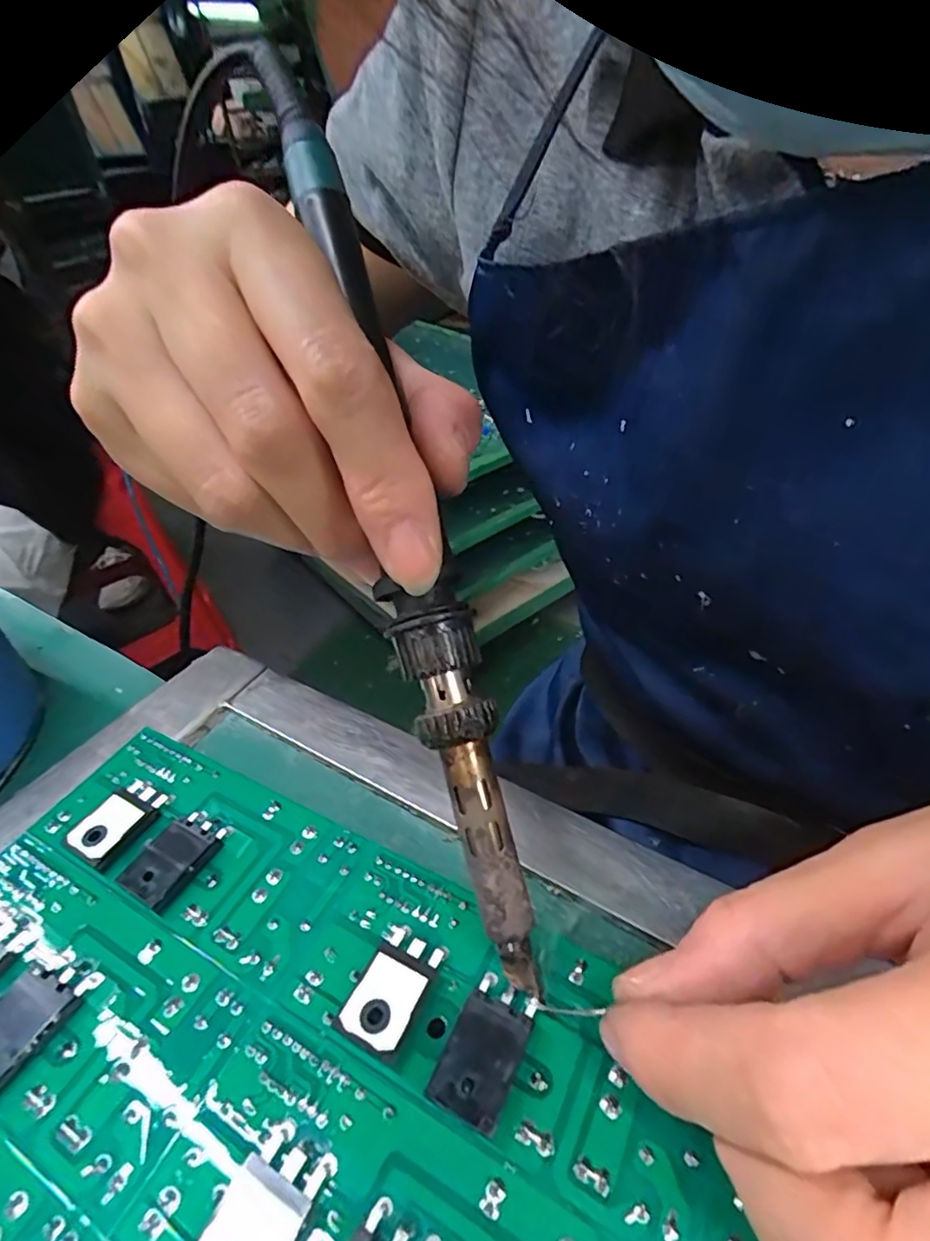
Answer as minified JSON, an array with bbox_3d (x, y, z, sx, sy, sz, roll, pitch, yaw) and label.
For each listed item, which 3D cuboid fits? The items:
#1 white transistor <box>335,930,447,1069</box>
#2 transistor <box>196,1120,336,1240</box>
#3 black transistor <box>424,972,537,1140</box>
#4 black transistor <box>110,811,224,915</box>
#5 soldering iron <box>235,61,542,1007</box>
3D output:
[{"bbox_3d":[-0.016,0.085,0.140,0.015,0.006,0.025,15,45,22],"label":"white transistor"},{"bbox_3d":[-0.038,0.110,0.112,0.015,0.006,0.026,17,46,24],"label":"transistor"},{"bbox_3d":[0.004,0.091,0.131,0.015,0.005,0.026,16,45,23],"label":"black transistor"},{"bbox_3d":[-0.080,0.064,0.168,0.019,0.006,0.025,14,45,21],"label":"black transistor"},{"bbox_3d":[-0.018,-0.034,0.143,0.017,0.015,0.237,-14,85,-11],"label":"soldering iron"}]

